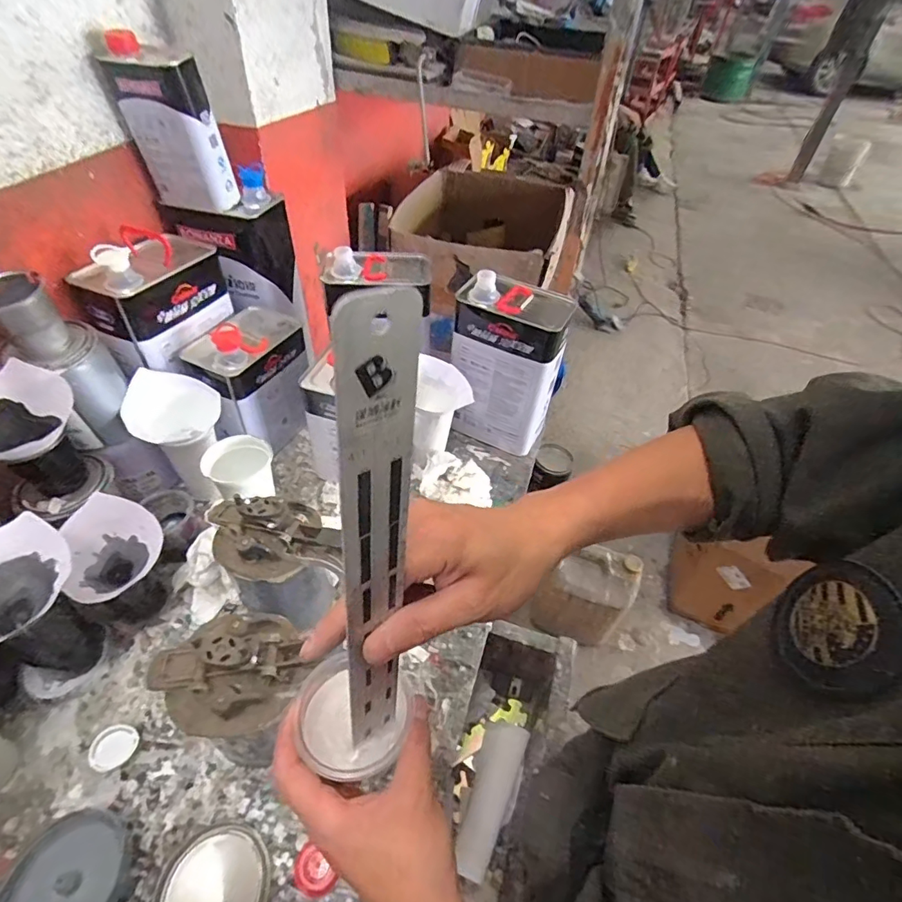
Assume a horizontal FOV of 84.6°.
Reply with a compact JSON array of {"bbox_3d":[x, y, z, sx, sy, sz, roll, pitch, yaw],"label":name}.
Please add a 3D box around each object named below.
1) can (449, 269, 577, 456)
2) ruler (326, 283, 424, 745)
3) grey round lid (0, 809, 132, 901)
[{"bbox_3d":[0.094,-0.143,0.827,0.172,0.262,0.109,22,48,15],"label":"can"},{"bbox_3d":[-0.036,0.061,0.230,0.034,0.274,0.004,-22,46,-33],"label":"ruler"},{"bbox_3d":[-0.349,0.387,0.447,0.102,0.031,0.096,3,46,-3],"label":"grey round lid"}]

